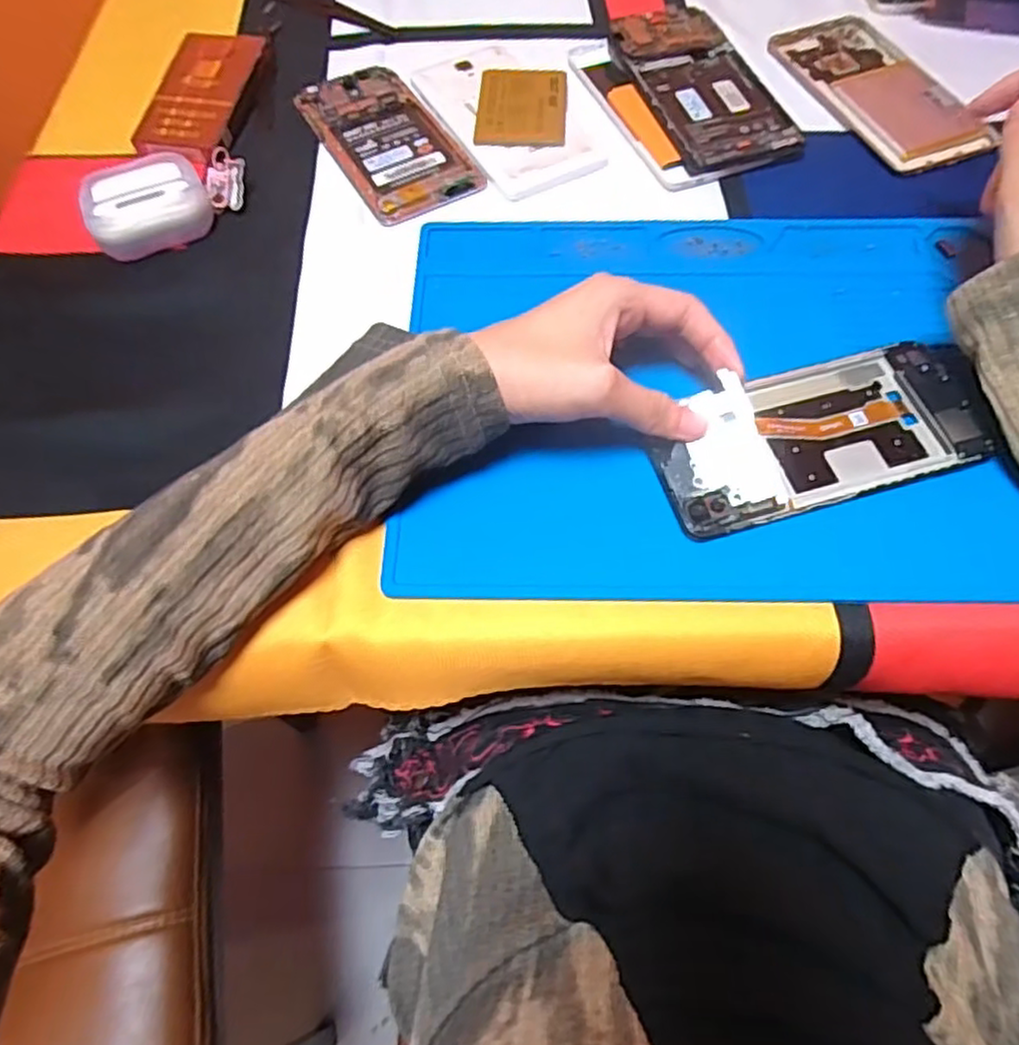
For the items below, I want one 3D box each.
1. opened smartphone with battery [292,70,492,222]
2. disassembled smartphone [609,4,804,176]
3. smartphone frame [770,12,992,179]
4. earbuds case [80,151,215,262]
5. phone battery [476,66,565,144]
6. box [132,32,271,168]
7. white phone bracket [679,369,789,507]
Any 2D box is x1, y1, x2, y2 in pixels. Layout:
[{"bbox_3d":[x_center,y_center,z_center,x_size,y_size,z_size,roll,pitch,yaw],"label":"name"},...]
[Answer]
[{"bbox_3d":[-0.076,-0.238,0.426,0.068,0.004,0.138,-28,67,-12],"label":"opened smartphone with battery"},{"bbox_3d":[0.120,-0.279,0.439,0.074,0.014,0.155,-16,65,-6],"label":"disassembled smartphone"},{"bbox_3d":[0.236,-0.281,0.444,0.076,0.007,0.154,-18,65,-7],"label":"smartphone frame"},{"bbox_3d":[-0.204,-0.181,0.391,0.064,0.023,0.052,-26,66,-10],"label":"earbuds case"},{"bbox_3d":[0.008,-0.265,0.436,0.055,0.007,0.082,2,64,2],"label":"phone battery"},{"bbox_3d":[-0.198,-0.273,0.441,0.057,0.019,0.114,9,65,6],"label":"box"},{"bbox_3d":[0.095,-0.032,0.302,0.034,0.004,0.056,-20,75,6],"label":"white phone bracket"}]

